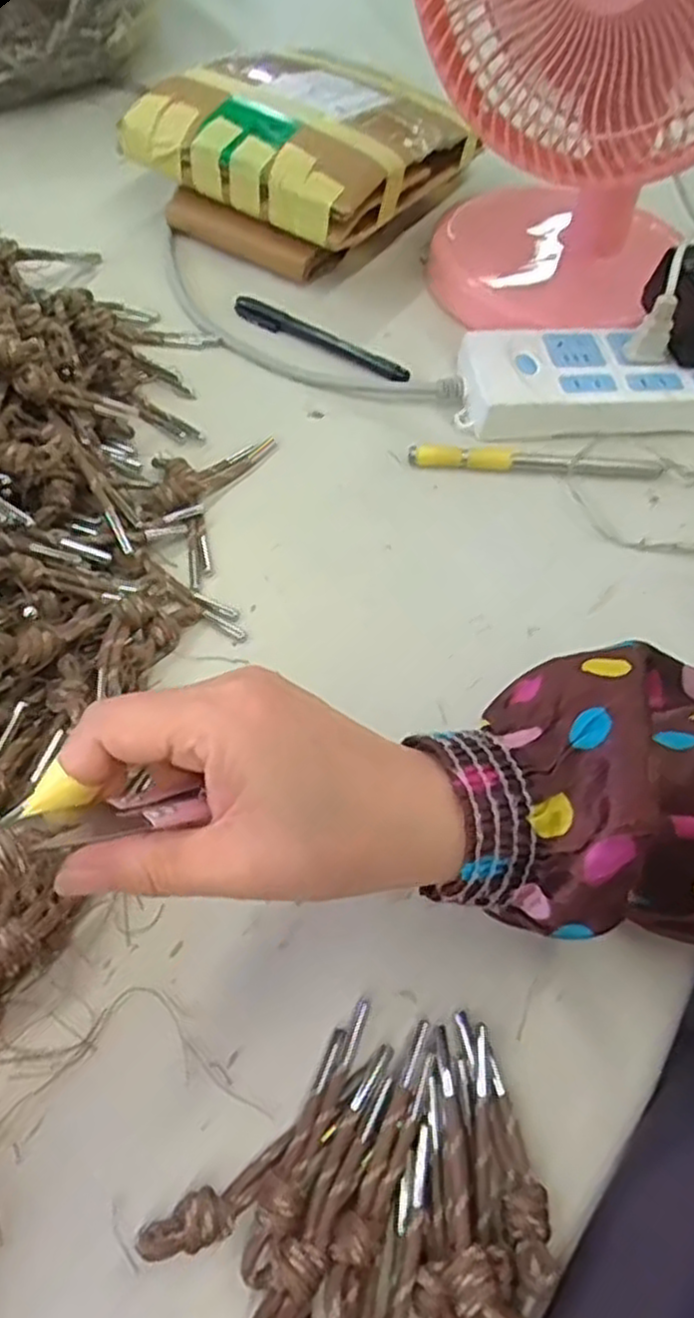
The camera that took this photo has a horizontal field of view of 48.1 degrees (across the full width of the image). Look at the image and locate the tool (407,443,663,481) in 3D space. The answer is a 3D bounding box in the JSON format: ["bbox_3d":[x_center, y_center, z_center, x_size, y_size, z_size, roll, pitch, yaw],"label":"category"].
[{"bbox_3d":[0.111,-0.116,0.464,0.146,0.017,0.015,7,58,-1],"label":"tool"}]

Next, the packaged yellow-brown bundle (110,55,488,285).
[{"bbox_3d":[-0.032,-0.385,0.591,0.194,0.080,0.199,32,60,14],"label":"packaged yellow-brown bundle"}]

